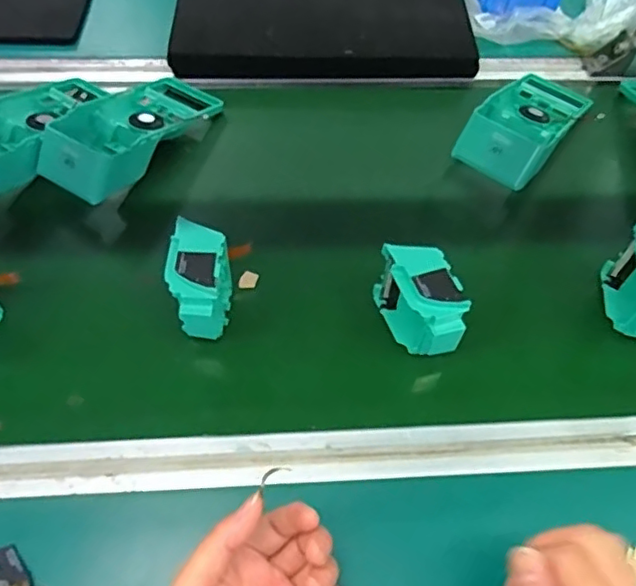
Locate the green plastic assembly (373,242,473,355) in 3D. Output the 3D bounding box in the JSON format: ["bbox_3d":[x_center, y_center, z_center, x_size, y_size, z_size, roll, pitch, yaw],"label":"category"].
[{"bbox_3d":[0.079,0.009,0.461,0.042,0.075,0.082,-14,59,-14],"label":"green plastic assembly"}]

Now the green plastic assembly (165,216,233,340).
[{"bbox_3d":[-0.092,-0.004,0.459,0.045,0.078,0.077,-1,57,-6],"label":"green plastic assembly"}]

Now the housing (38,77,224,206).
[{"bbox_3d":[-0.181,-0.164,0.573,0.090,0.048,0.197,29,59,13],"label":"housing"}]

